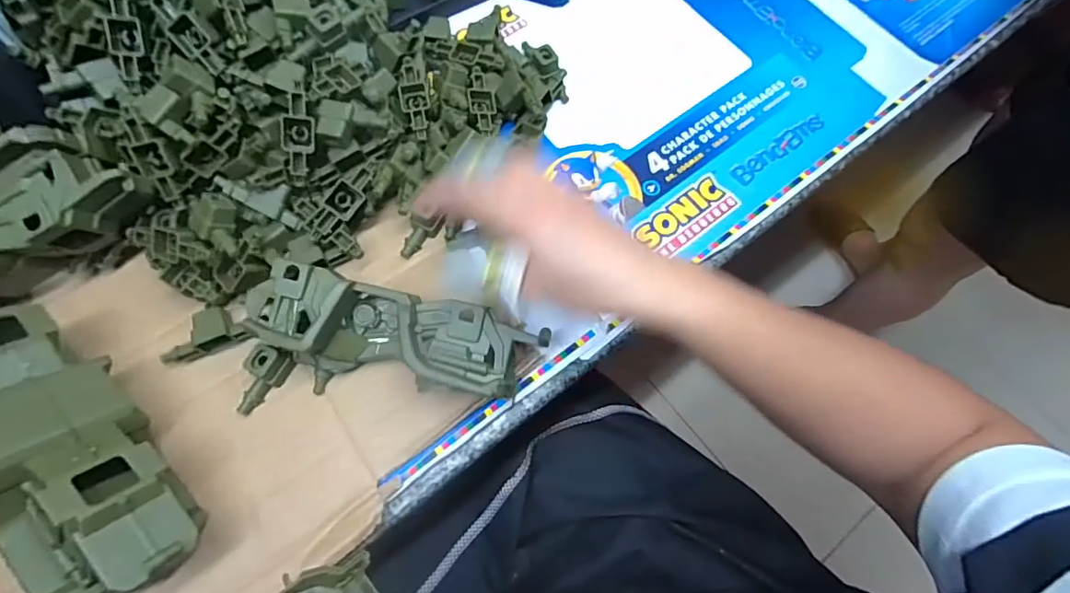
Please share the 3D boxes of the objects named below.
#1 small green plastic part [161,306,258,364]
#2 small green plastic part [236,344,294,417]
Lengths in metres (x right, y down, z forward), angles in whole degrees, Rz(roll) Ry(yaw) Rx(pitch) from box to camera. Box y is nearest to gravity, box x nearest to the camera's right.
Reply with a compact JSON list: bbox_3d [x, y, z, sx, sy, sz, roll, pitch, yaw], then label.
[{"bbox_3d":[-0.219,0.025,0.353,0.055,0.025,0.027,-21,73,-8],"label":"small green plastic part"},{"bbox_3d":[-0.178,0.053,0.340,0.021,0.028,0.047,33,74,9],"label":"small green plastic part"}]

